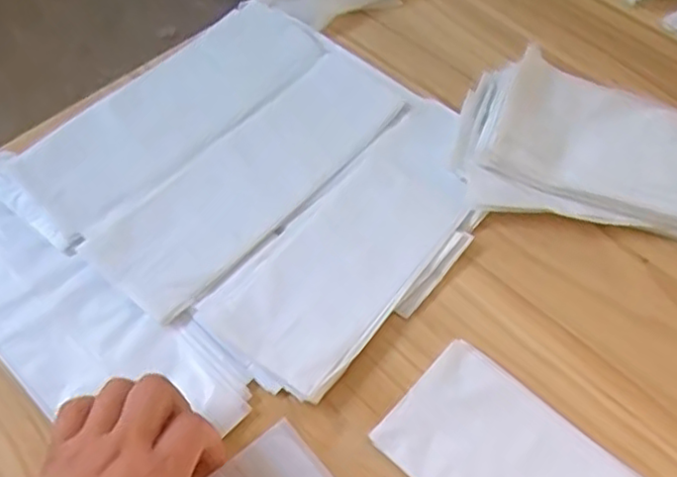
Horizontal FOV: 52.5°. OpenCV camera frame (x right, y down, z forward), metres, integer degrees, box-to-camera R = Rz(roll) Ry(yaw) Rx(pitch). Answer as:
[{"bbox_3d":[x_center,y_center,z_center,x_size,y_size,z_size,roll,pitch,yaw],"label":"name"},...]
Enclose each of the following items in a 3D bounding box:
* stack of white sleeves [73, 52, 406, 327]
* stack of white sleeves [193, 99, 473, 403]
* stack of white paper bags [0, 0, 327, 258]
[{"bbox_3d":[-0.057,-0.047,0.486,0.082,0.006,0.248,36,61,19],"label":"stack of white sleeves"},{"bbox_3d":[0.021,-0.005,0.459,0.093,0.012,0.243,35,61,19],"label":"stack of white sleeves"},{"bbox_3d":[-0.125,-0.097,0.513,0.094,0.006,0.260,35,61,19],"label":"stack of white paper bags"}]

